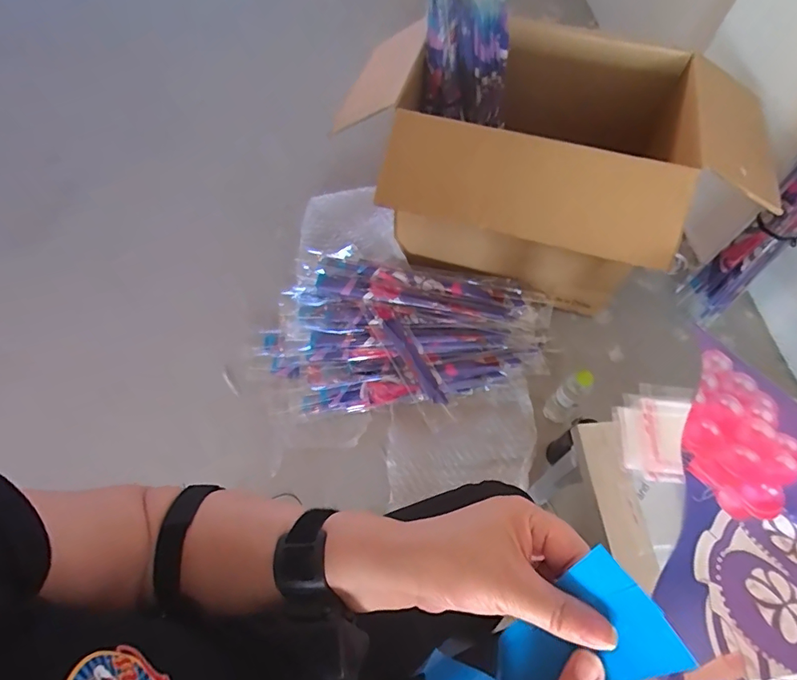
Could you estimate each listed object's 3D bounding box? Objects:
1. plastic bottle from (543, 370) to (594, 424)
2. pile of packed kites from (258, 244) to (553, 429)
[{"bbox_3d":[0.388,0.129,1.076,0.057,0.196,0.073,40,68,20],"label":"plastic bottle"},{"bbox_3d":[0.014,-0.004,1.218,0.719,0.082,0.457,12,62,7],"label":"pile of packed kites"}]

